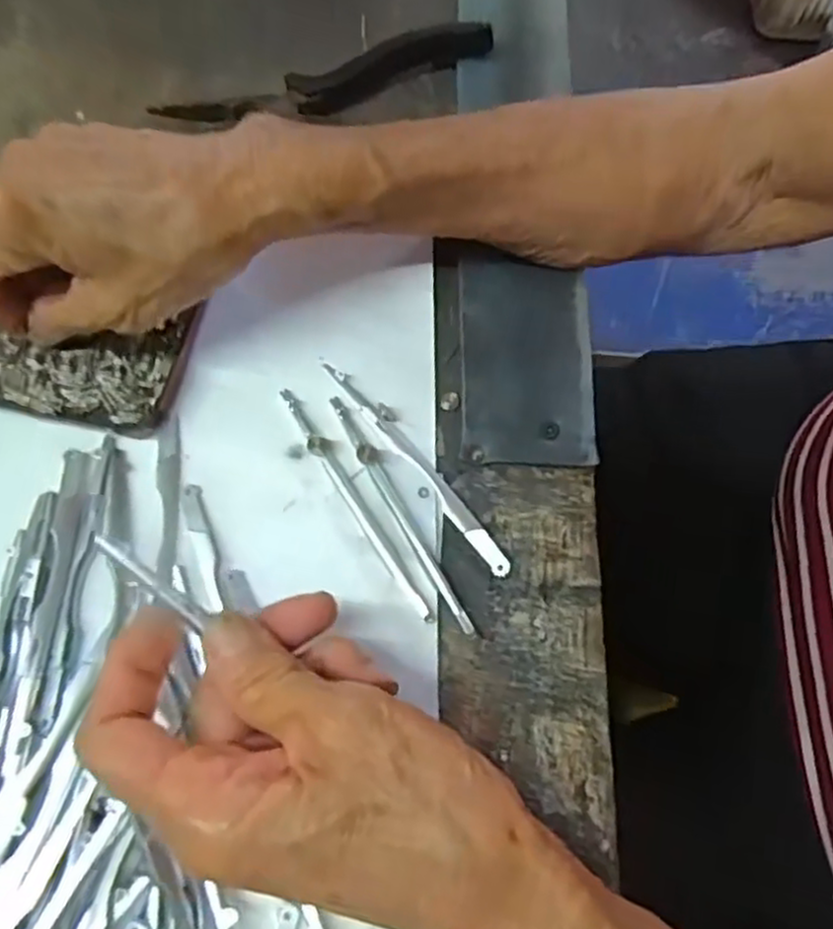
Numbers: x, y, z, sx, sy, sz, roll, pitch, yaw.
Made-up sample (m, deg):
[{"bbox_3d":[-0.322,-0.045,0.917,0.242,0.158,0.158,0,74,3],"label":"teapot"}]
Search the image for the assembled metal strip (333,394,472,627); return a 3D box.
[{"bbox_3d":[-0.006,0.016,0.264,0.006,0.004,0.100,-27,73,-11],"label":"assembled metal strip"}]

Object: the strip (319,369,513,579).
[{"bbox_3d":[0.000,-0.001,0.271,0.010,0.004,0.102,-36,75,-14],"label":"strip"}]

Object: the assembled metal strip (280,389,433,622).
[{"bbox_3d":[-0.024,0.012,0.265,0.006,0.006,0.102,-29,73,-12],"label":"assembled metal strip"}]

